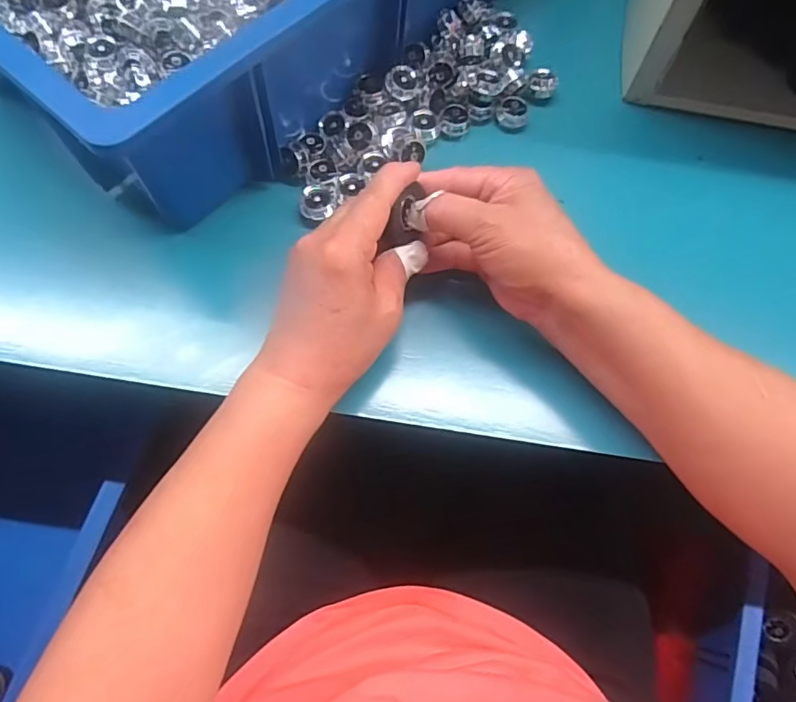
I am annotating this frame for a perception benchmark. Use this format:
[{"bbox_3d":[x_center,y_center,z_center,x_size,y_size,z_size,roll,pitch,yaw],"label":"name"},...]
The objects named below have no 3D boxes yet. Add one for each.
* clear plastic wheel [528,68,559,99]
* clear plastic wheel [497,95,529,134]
[{"bbox_3d":[0.117,-0.216,0.434,0.023,0.012,0.020,22,72,6],"label":"clear plastic wheel"},{"bbox_3d":[0.087,-0.183,0.413,0.022,0.014,0.026,2,71,-1],"label":"clear plastic wheel"}]

